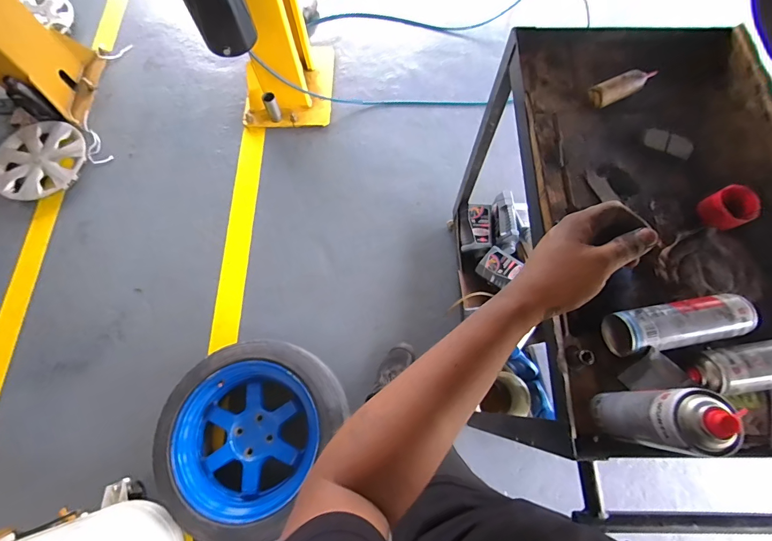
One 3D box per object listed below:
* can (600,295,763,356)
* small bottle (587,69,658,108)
[{"bbox_3d":[0.437,0.079,0.551,0.207,0.054,0.064,-10,71,-2],"label":"can"},{"bbox_3d":[0.474,-0.367,0.738,0.146,0.034,0.047,-27,73,-8],"label":"small bottle"}]

